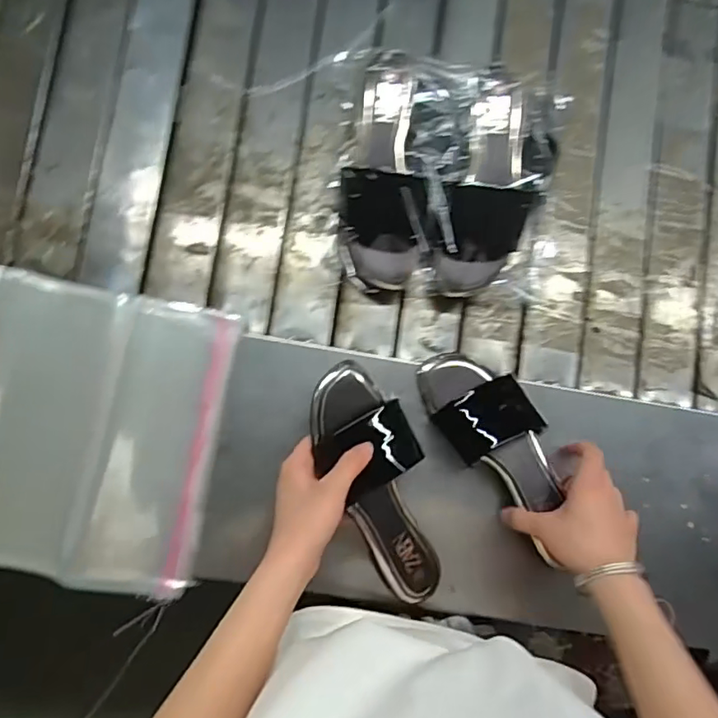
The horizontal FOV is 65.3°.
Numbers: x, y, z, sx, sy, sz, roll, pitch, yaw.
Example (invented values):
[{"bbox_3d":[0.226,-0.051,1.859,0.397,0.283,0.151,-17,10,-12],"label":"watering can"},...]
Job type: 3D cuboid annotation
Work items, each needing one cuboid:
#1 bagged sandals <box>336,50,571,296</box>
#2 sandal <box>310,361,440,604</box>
[{"bbox_3d":[0.086,-0.181,0.569,0.213,0.078,0.231,4,84,-5],"label":"bagged sandals"},{"bbox_3d":[0.020,0.117,0.502,0.085,0.050,0.224,-18,99,-7],"label":"sandal"}]

